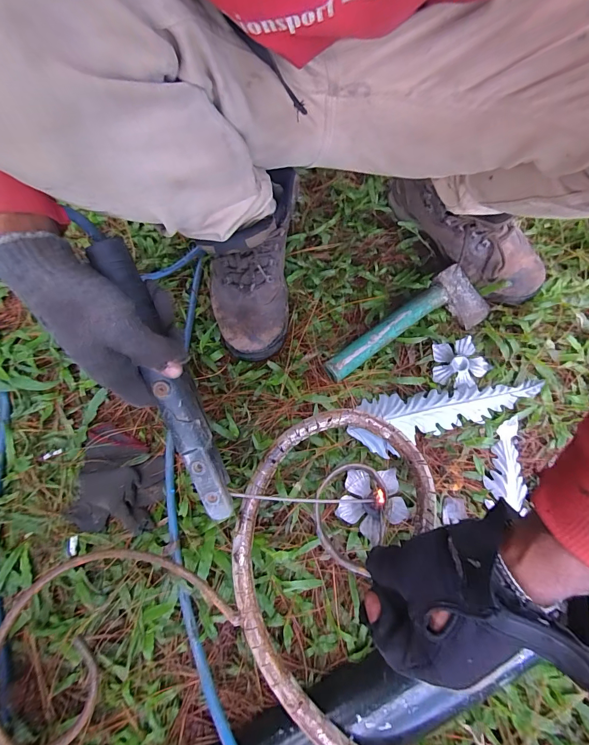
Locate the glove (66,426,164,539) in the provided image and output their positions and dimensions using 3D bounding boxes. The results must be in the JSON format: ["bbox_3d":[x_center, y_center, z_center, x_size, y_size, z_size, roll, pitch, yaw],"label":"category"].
[{"bbox_3d":[-0.223,0.132,0.451,0.115,0.024,0.124,3,69,2],"label":"glove"}]

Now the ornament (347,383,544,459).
[{"bbox_3d":[0.196,0.045,0.476,0.250,0.021,0.075,-16,70,-5],"label":"ornament"}]

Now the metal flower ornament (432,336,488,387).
[{"bbox_3d":[0.235,-0.015,0.511,0.073,0.014,0.067,-5,69,-1],"label":"metal flower ornament"}]

